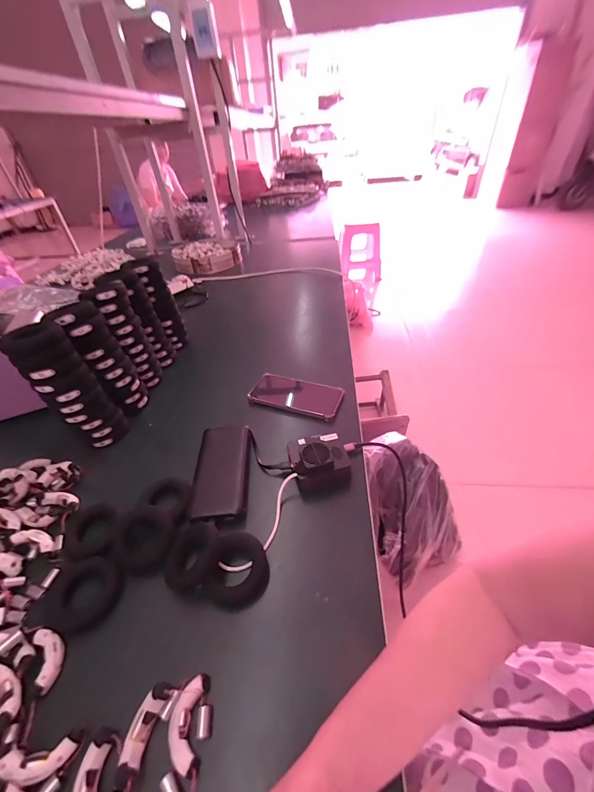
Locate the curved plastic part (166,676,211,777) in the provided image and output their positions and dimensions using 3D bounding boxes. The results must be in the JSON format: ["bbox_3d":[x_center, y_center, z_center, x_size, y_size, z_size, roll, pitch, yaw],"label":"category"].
[{"bbox_3d":[-0.093,0.275,0.263,0.026,0.013,0.058,-4,41,2],"label":"curved plastic part"}]

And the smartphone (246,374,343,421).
[{"bbox_3d":[0.001,-0.004,0.582,0.159,0.019,0.078,15,49,15],"label":"smartphone"}]

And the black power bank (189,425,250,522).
[{"bbox_3d":[-0.110,0.103,0.451,0.075,0.020,0.148,-7,41,-1],"label":"black power bank"}]

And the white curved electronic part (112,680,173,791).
[{"bbox_3d":[-0.130,0.280,0.259,0.022,0.017,0.064,10,43,18],"label":"white curved electronic part"}]

